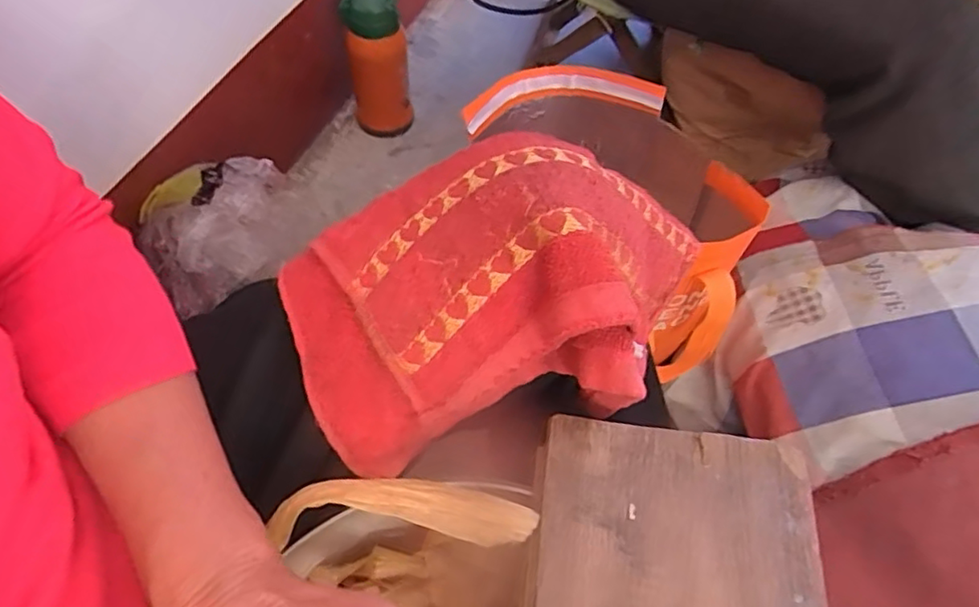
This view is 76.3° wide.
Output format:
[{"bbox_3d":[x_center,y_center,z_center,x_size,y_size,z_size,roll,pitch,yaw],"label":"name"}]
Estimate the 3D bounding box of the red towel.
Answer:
[{"bbox_3d":[0.013,-0.006,0.352,0.261,0.118,0.141,-7,59,-7],"label":"red towel"}]

